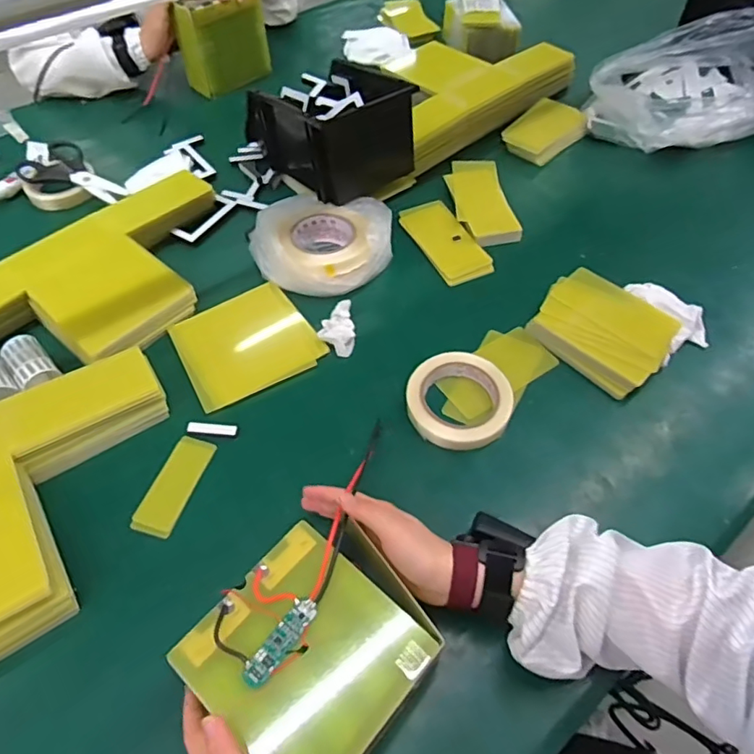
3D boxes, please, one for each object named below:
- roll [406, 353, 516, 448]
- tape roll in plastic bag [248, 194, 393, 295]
[{"bbox_3d":[0.089,0.026,0.582,0.111,0.029,0.107,0,54,0],"label":"roll"},{"bbox_3d":[-0.068,-0.182,0.705,0.164,0.056,0.163,0,54,0],"label":"tape roll in plastic bag"}]

